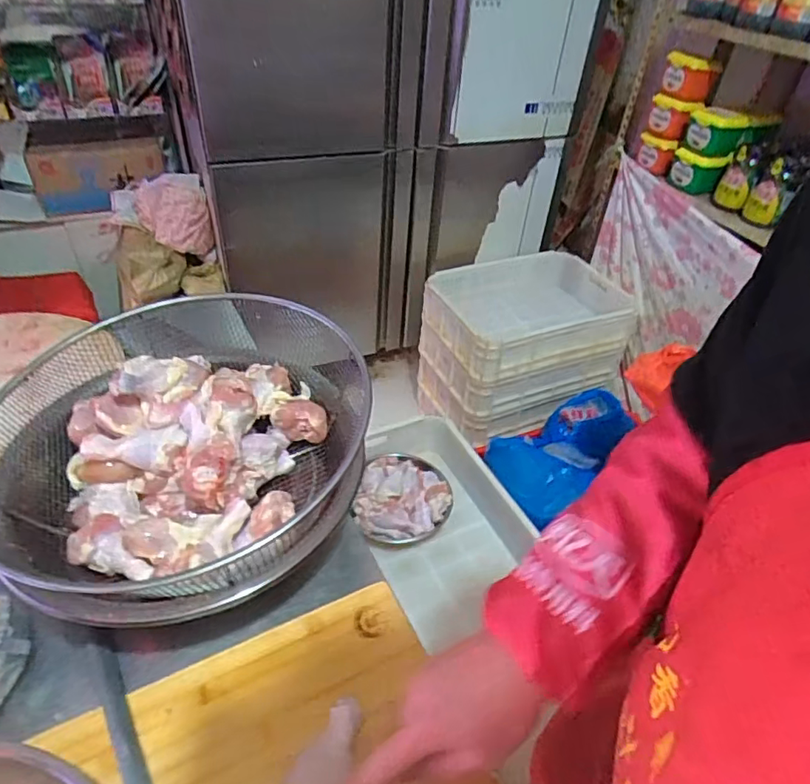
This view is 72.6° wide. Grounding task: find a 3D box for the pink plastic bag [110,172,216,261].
[{"bbox_3d":[-0.744,-0.556,1.668,0.351,0.173,0.155,17,43,15],"label":"pink plastic bag"}]

